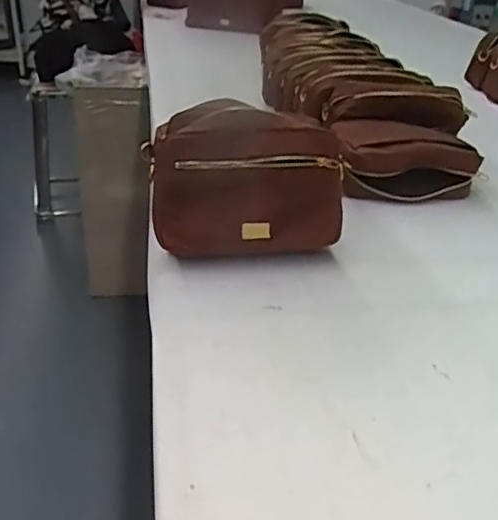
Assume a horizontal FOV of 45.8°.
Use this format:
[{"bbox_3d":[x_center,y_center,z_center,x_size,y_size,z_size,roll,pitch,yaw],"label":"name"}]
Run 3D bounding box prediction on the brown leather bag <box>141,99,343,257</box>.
[{"bbox_3d":[0.001,-0.069,0.596,0.198,0.138,0.086,-3,31,-13],"label":"brown leather bag"}]

